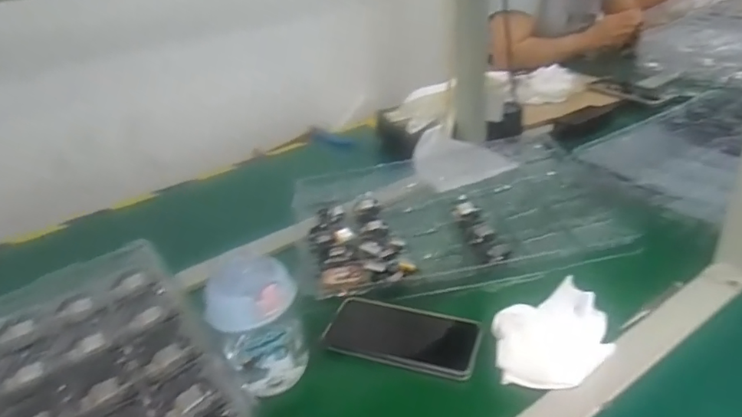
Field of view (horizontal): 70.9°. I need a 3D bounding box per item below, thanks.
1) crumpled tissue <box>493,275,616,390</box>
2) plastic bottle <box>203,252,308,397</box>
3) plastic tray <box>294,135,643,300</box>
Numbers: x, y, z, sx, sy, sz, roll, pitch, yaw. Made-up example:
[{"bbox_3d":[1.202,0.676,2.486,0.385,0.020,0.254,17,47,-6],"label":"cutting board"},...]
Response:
[{"bbox_3d":[0.191,0.126,0.537,0.146,0.022,0.101,-28,36,-33],"label":"crumpled tissue"},{"bbox_3d":[-0.108,0.111,0.499,0.078,0.141,0.064,-16,31,-16],"label":"plastic bottle"},{"bbox_3d":[0.117,-0.001,0.759,0.429,0.030,0.336,-12,30,-9],"label":"plastic tray"}]

